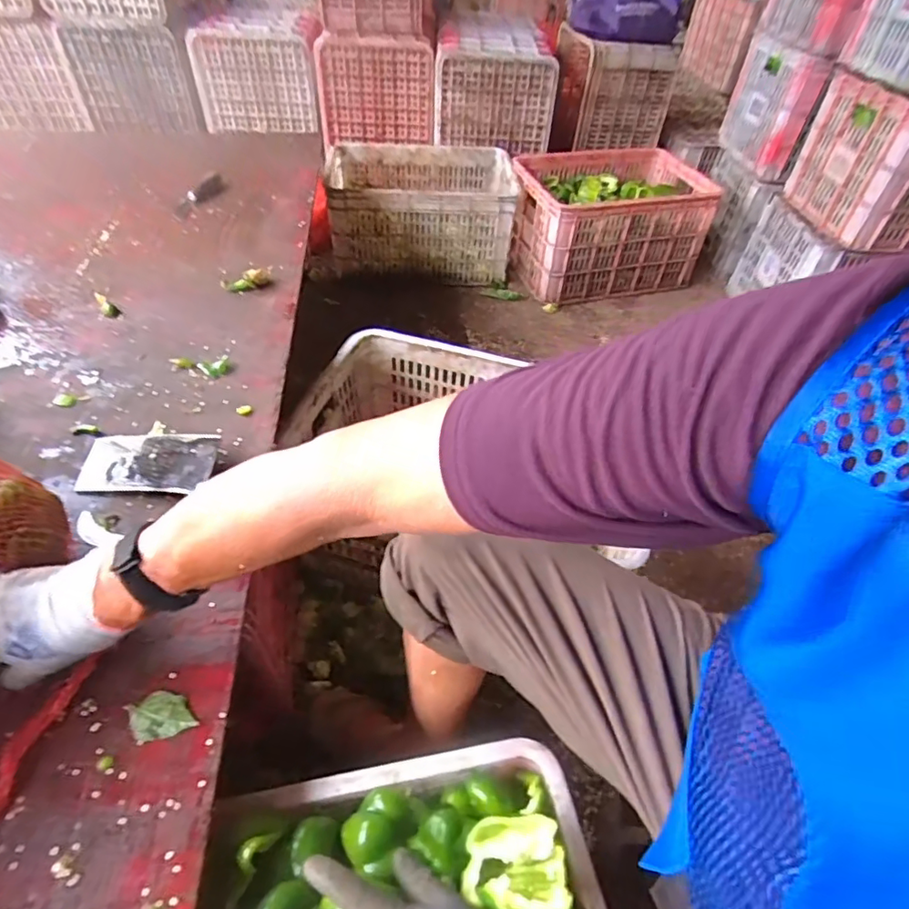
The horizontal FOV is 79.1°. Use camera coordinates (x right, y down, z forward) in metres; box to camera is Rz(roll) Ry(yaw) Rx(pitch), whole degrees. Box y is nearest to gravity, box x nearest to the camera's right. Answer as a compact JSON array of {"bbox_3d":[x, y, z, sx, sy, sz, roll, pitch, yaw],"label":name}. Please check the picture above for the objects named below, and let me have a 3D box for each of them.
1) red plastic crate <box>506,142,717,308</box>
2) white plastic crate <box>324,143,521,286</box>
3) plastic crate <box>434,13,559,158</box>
[{"bbox_3d":[0.415,-0.658,1.563,0.513,0.274,0.334,-9,49,-17],"label":"red plastic crate"},{"bbox_3d":[-0.106,-0.689,1.583,0.517,0.274,0.334,3,47,-6],"label":"white plastic crate"},{"bbox_3d":[0.115,-1.073,1.574,0.324,0.262,0.317,5,46,-4],"label":"plastic crate"}]

